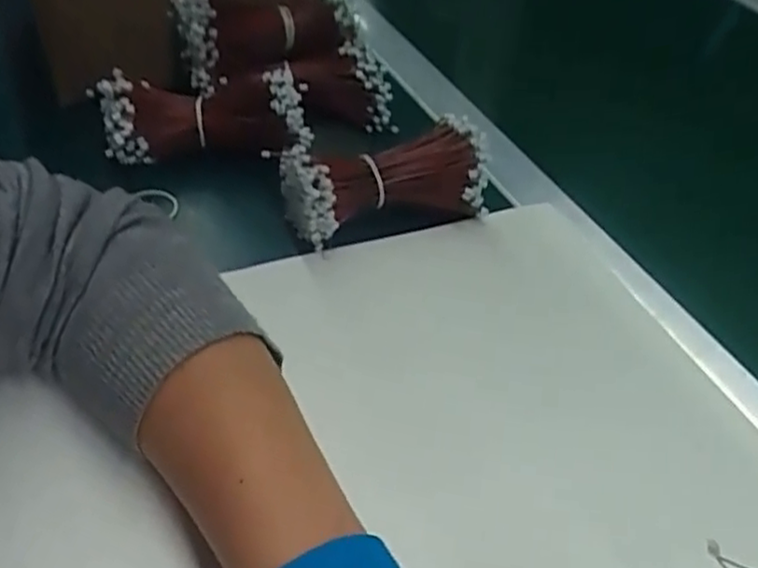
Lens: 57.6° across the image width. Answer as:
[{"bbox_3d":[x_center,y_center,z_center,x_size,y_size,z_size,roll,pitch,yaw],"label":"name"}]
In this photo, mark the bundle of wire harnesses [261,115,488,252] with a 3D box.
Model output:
[{"bbox_3d":[0.003,-0.064,0.419,0.124,0.051,0.056,-13,52,-6],"label":"bundle of wire harnesses"}]

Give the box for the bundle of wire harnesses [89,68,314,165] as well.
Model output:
[{"bbox_3d":[-0.121,-0.111,0.444,0.143,0.041,0.065,3,52,7],"label":"bundle of wire harnesses"}]

